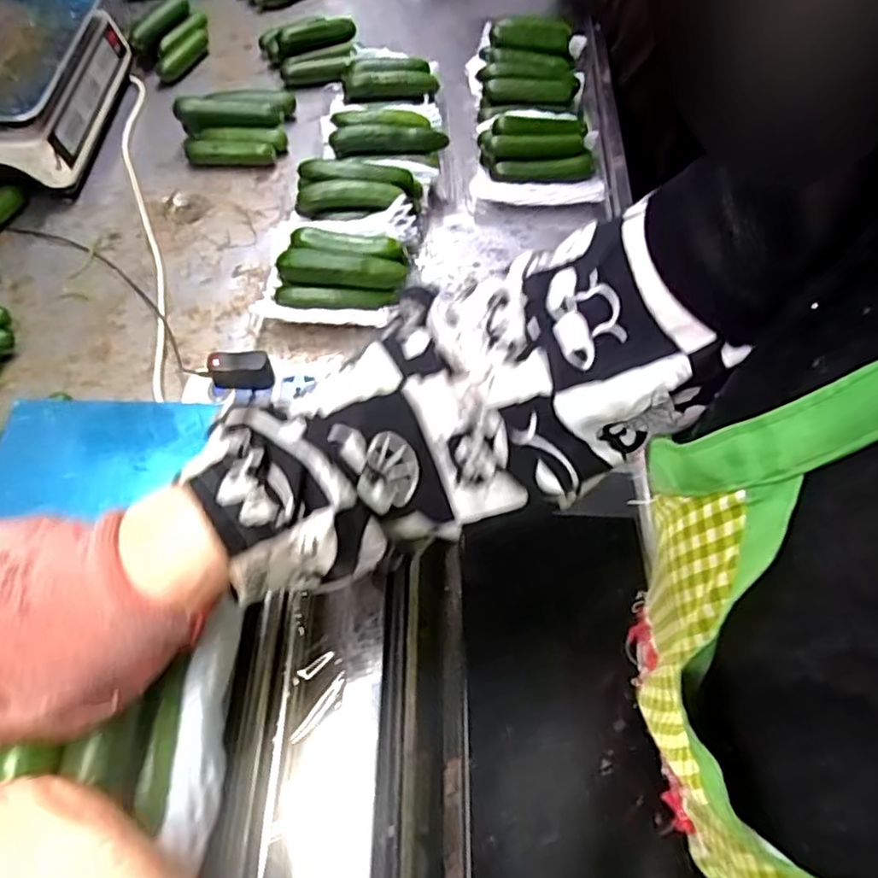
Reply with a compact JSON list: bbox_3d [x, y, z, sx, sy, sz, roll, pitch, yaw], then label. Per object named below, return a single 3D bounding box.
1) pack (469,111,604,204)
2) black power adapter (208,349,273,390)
[{"bbox_3d":[0.127,-0.350,0.832,0.162,0.076,0.130,4,56,-2],"label":"pack"},{"bbox_3d":[-0.185,-0.065,0.618,0.056,0.036,0.020,-1,56,-5],"label":"black power adapter"}]

